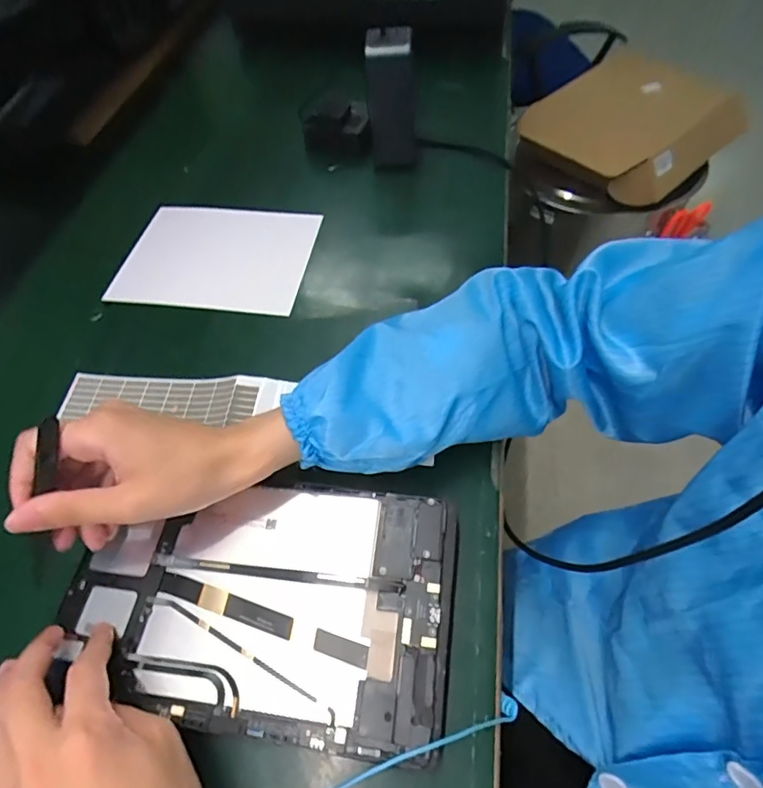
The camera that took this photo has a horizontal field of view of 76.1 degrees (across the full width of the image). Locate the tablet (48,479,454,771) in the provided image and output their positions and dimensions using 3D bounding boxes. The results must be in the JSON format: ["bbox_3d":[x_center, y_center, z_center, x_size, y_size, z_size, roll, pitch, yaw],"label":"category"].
[{"bbox_3d":[-0.076,0.126,0.311,0.234,0.011,0.147,7,58,6],"label":"tablet"}]

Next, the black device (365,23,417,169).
[{"bbox_3d":[0.011,-0.322,0.540,0.053,0.136,0.034,-4,57,0],"label":"black device"}]

